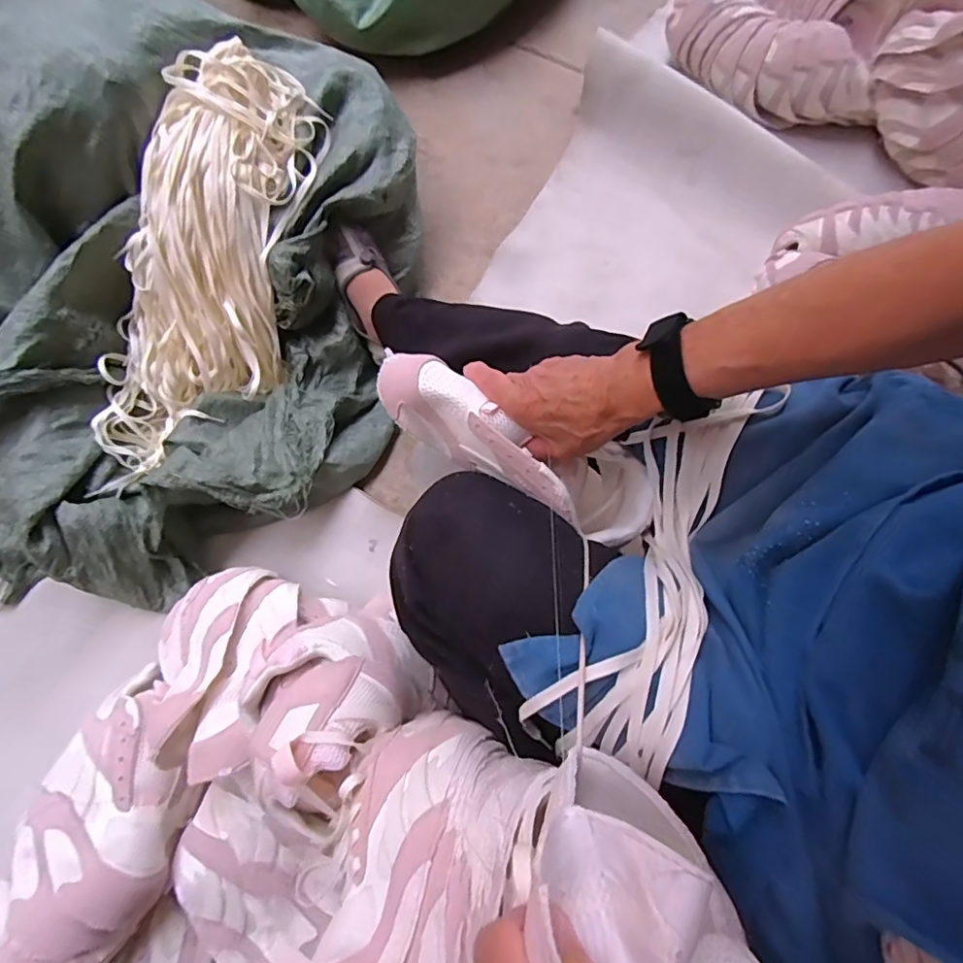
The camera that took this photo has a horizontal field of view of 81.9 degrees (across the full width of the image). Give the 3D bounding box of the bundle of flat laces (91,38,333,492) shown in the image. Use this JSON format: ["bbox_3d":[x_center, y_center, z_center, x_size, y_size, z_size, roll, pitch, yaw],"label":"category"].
[{"bbox_3d":[-0.341,-0.262,0.698,0.186,0.126,0.539,23,98,11],"label":"bundle of flat laces"}]

